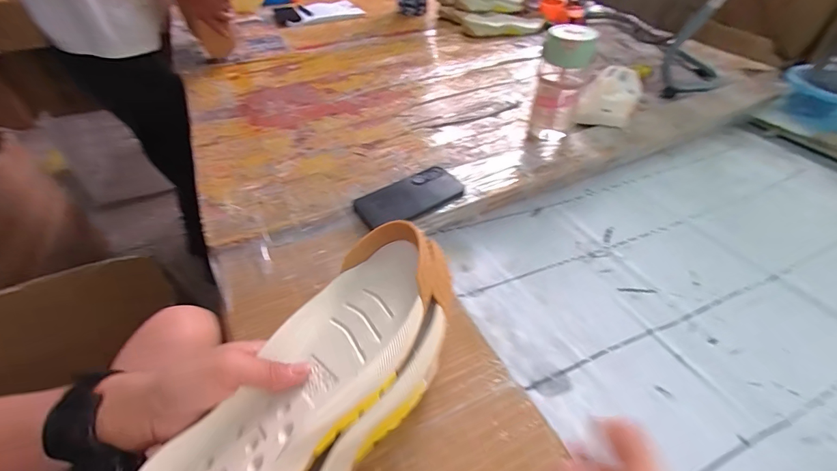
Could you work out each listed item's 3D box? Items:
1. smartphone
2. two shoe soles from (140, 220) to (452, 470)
[{"bbox_3d":[-0.012,-0.059,0.587,0.162,0.007,0.078,-26,58,-18],"label":"smartphone"},{"bbox_3d":[-0.064,0.102,0.249,0.110,0.052,0.249,29,63,22],"label":"two shoe soles"}]

